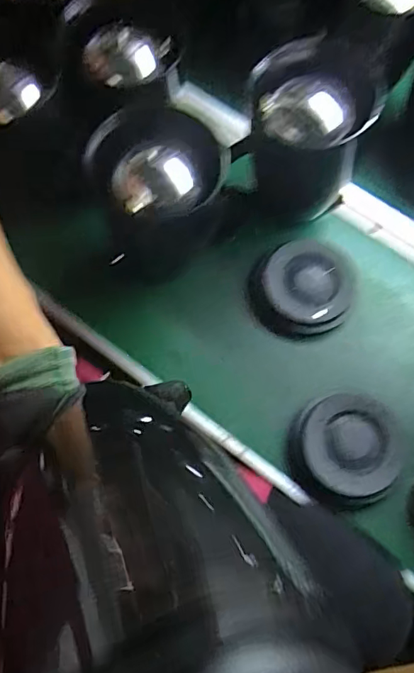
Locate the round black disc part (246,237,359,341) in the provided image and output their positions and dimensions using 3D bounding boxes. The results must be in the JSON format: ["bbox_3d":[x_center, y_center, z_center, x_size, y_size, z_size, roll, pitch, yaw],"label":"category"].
[{"bbox_3d":[0.119,-0.058,0.606,0.129,0.025,0.115,-15,72,-7],"label":"round black disc part"}]

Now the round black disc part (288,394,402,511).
[{"bbox_3d":[0.150,0.124,0.546,0.108,0.026,0.116,1,71,-2],"label":"round black disc part"}]

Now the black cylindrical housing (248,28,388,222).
[{"bbox_3d":[0.108,-0.225,0.563,0.121,0.175,0.119,1,71,-2],"label":"black cylindrical housing"}]

